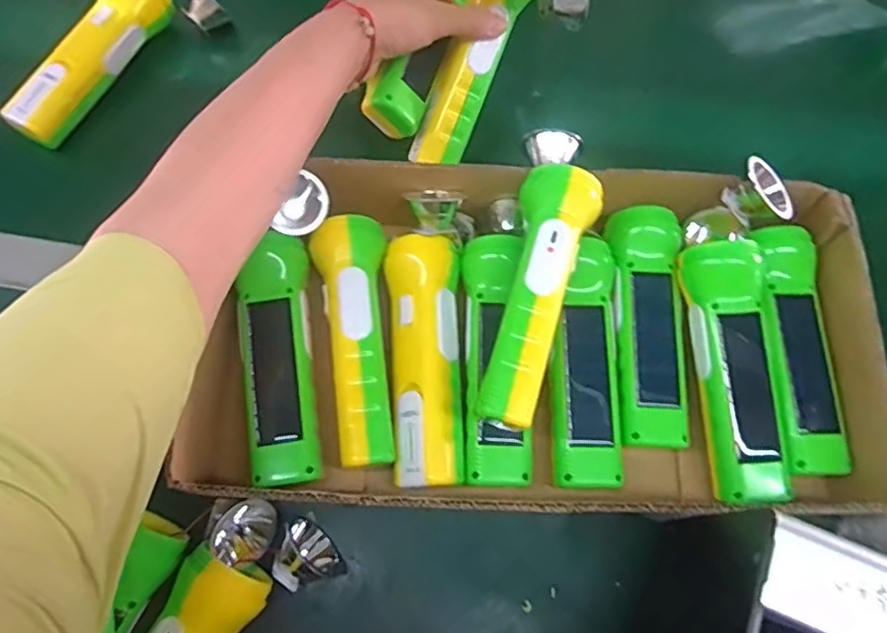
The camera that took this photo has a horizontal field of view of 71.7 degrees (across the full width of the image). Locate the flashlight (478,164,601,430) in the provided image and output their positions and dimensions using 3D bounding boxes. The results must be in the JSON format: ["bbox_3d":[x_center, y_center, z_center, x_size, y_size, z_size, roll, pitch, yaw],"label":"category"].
[{"bbox_3d":[0.054,-0.012,0.379,0.047,0.046,0.161,18,76,4],"label":"flashlight"}]

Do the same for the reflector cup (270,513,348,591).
[{"bbox_3d":[-0.085,0.149,0.379,0.041,0.029,0.036,43,73,14],"label":"reflector cup"}]

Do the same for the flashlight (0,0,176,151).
[{"bbox_3d":[-0.293,-0.216,0.508,0.041,0.041,0.167,28,70,9],"label":"flashlight"}]

